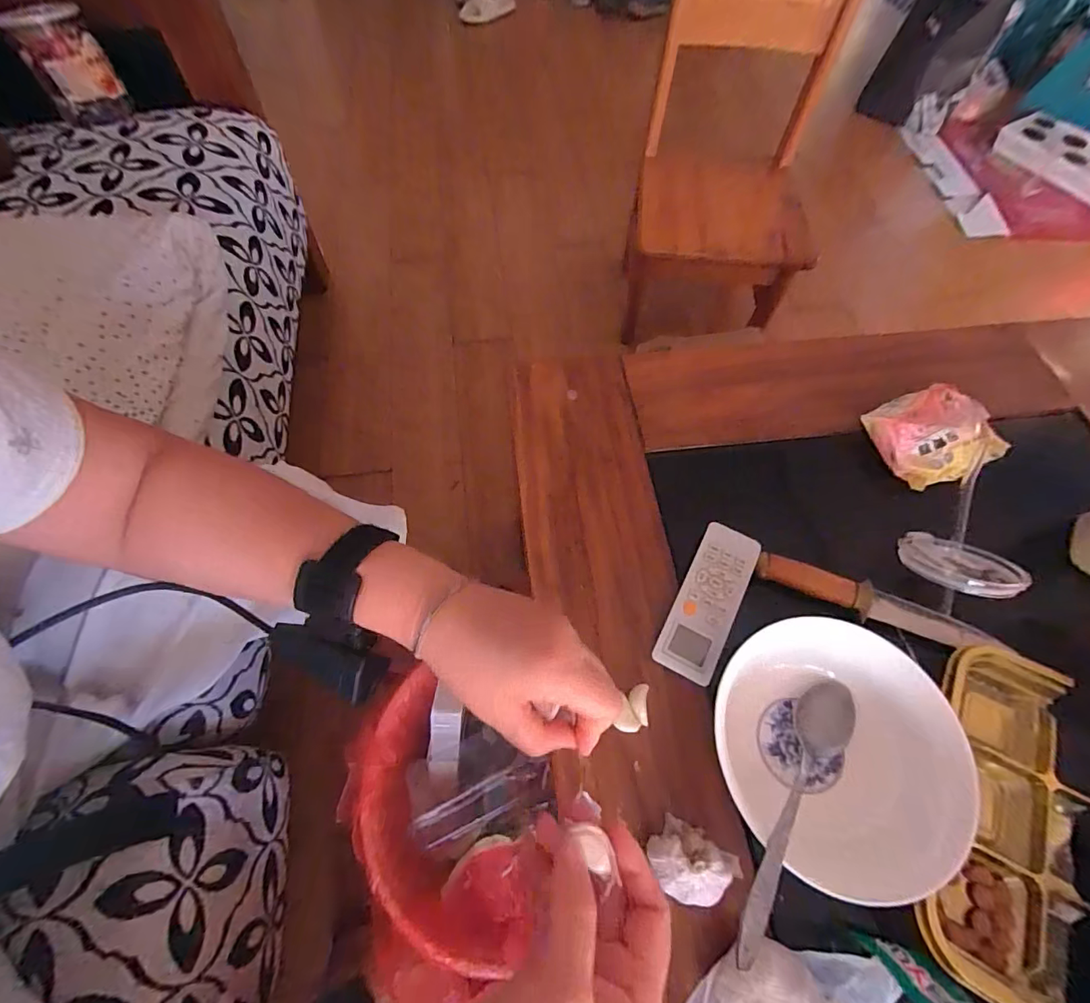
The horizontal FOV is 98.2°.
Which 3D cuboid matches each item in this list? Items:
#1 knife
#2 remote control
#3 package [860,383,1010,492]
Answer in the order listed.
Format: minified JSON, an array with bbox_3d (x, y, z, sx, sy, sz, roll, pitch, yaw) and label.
[{"bbox_3d":[0.272,0.083,0.390,0.189,0.015,0.026,20,64,8],"label":"knife"},{"bbox_3d":[0.135,0.080,0.388,0.047,0.019,0.129,27,65,11],"label":"remote control"},{"bbox_3d":[0.381,-0.067,0.464,0.110,0.029,0.098,-27,67,-15],"label":"package"}]

